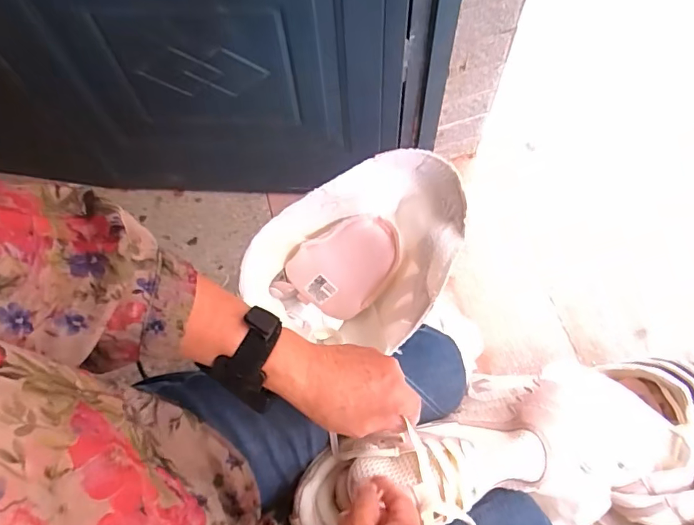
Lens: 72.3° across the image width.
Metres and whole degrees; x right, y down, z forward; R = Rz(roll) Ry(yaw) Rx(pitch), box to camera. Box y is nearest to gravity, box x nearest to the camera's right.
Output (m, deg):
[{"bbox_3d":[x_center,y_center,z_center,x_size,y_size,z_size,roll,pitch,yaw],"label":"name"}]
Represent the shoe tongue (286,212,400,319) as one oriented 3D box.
[{"bbox_3d":[-0.004,0.004,0.443,0.081,0.122,0.004,38,31,-4],"label":"shoe tongue"}]

